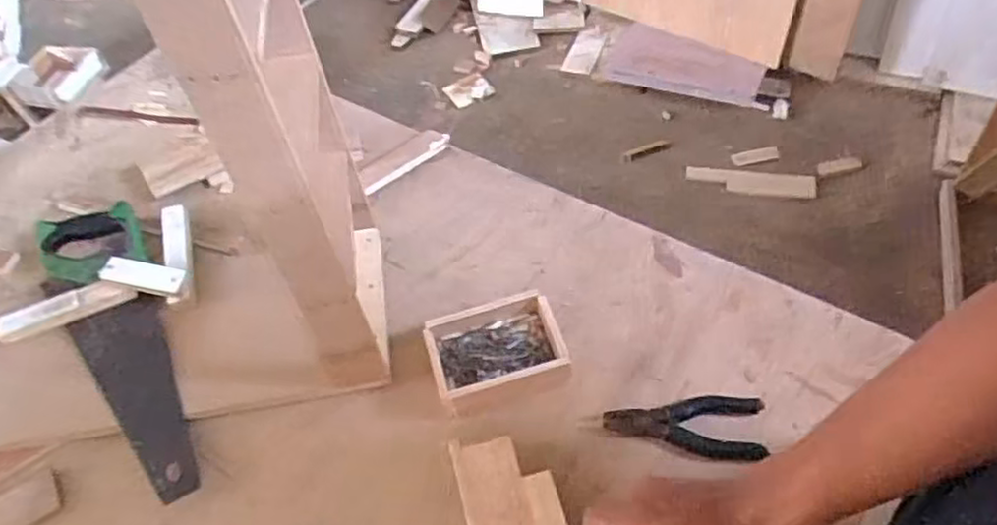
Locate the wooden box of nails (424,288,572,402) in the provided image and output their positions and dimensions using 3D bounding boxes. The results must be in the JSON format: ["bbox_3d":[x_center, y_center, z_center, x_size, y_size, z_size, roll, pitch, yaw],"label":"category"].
[{"bbox_3d":[-0.003,0.089,0.705,0.132,0.039,0.098,-16,51,-6],"label":"wooden box of nails"}]

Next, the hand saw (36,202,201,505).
[{"bbox_3d":[-0.425,0.079,0.770,0.108,0.038,0.429,-26,52,-17],"label":"hand saw"}]

